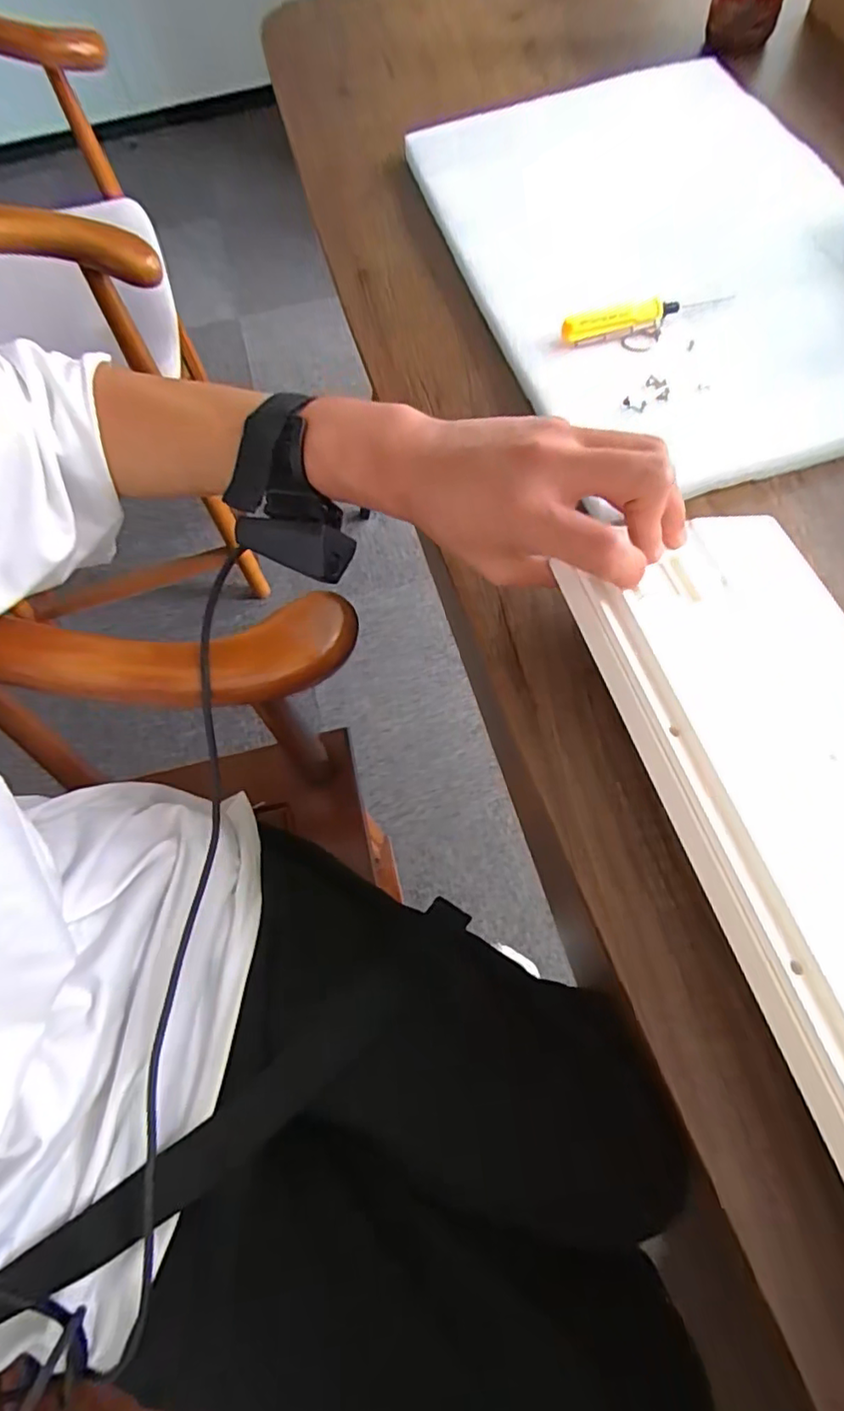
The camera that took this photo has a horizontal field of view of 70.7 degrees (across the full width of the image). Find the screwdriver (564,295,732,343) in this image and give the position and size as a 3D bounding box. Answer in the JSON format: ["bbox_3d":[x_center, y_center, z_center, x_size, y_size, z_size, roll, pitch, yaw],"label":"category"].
[{"bbox_3d":[0.153,-0.265,0.401,0.120,0.014,0.012,-17,66,-3],"label":"screwdriver"}]

